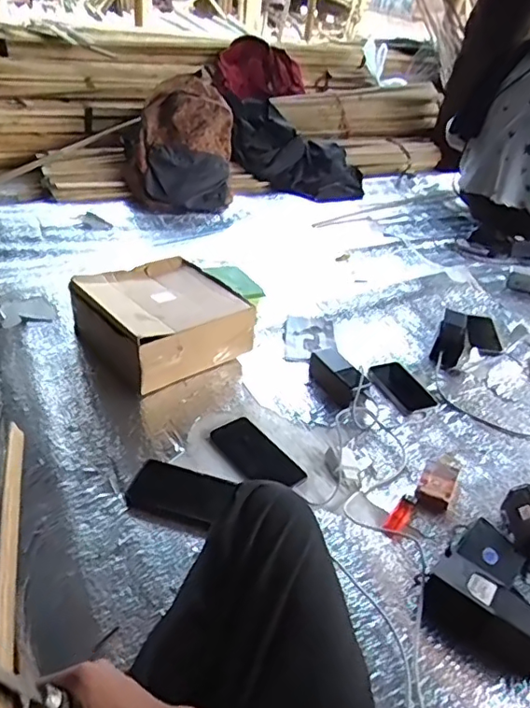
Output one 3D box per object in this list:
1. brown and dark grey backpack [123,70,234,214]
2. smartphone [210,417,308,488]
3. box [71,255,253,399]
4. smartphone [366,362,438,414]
[{"bbox_3d":[-0.264,-0.653,1.725,0.321,0.299,0.375,1,36,-10],"label":"brown and dark grey backpack"},{"bbox_3d":[-0.013,0.157,0.863,0.075,0.013,0.158,-22,45,-35],"label":"smartphone"},{"bbox_3d":[-0.192,-0.068,1.051,0.262,0.124,0.254,-23,46,-35],"label":"box"},{"bbox_3d":[0.260,0.064,1.068,0.086,0.011,0.133,-10,39,-23],"label":"smartphone"}]

